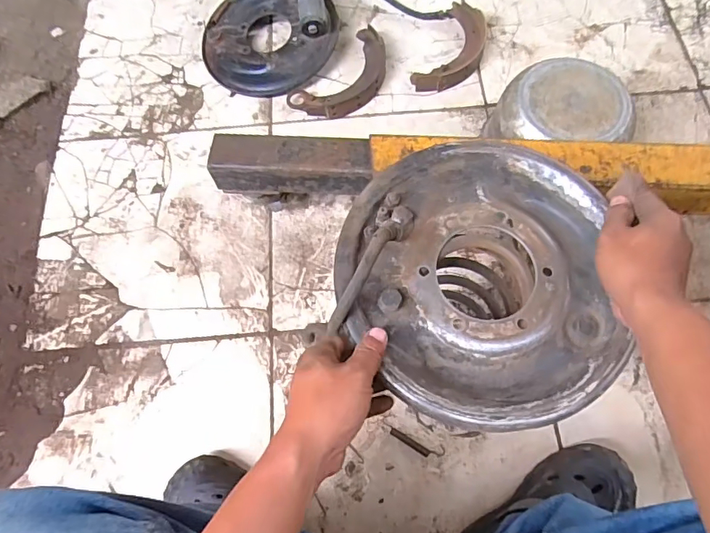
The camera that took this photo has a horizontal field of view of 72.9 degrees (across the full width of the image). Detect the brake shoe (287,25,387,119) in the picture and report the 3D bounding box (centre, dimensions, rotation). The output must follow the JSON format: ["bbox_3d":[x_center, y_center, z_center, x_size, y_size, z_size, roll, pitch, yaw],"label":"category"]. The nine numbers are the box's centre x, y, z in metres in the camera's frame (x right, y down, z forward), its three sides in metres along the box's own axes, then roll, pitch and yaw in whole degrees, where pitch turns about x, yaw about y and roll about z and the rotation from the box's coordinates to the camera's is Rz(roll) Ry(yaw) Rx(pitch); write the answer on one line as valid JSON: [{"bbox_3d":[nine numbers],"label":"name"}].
[{"bbox_3d":[-0.014,-0.360,0.927,0.119,0.034,0.225,41,77,16],"label":"brake shoe"}]

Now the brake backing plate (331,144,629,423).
[{"bbox_3d":[0.107,0.005,0.431,0.238,0.063,0.256,-1,70,3],"label":"brake backing plate"}]

